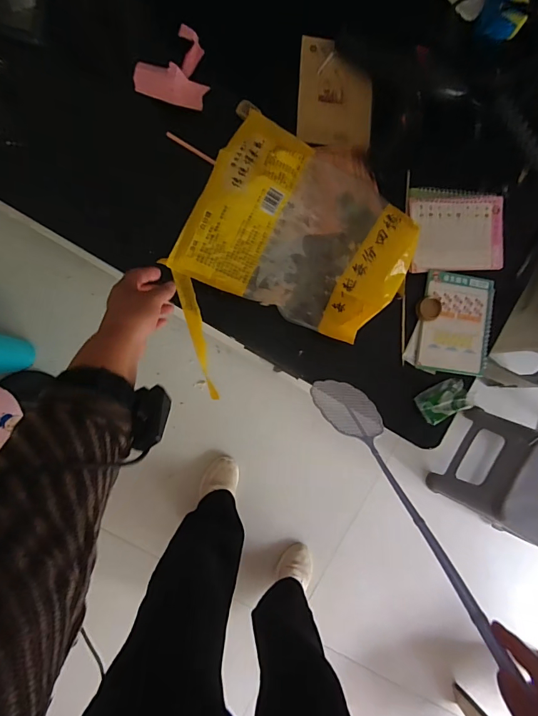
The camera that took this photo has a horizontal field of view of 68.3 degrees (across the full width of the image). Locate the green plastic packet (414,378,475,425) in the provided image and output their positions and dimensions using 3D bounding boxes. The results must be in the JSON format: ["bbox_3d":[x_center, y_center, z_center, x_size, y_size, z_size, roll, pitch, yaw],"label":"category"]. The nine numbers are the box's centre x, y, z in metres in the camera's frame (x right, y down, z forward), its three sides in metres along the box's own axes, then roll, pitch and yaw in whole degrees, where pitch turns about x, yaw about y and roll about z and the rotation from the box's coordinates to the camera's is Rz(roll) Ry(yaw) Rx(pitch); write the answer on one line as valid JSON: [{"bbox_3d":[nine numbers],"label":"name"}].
[{"bbox_3d":[0.304,0.073,0.686,0.091,0.030,0.056,-33,94,-5],"label":"green plastic packet"}]

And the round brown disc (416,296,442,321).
[{"bbox_3d":[0.277,-0.087,0.682,0.037,0.016,0.041,43,86,-5],"label":"round brown disc"}]

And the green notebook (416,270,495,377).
[{"bbox_3d":[0.333,-0.061,0.699,0.124,0.010,0.171,8,90,-6],"label":"green notebook"}]

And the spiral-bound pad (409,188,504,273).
[{"bbox_3d":[0.334,-0.226,0.697,0.168,0.012,0.144,-2,91,-6],"label":"spiral-bound pad"}]

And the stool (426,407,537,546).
[{"bbox_3d":[0.635,0.312,1.029,0.242,0.277,0.260,24,88,-6],"label":"stool"}]

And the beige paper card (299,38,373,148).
[{"bbox_3d":[0.114,-0.451,0.677,0.125,0.008,0.179,3,90,0],"label":"beige paper card"}]

